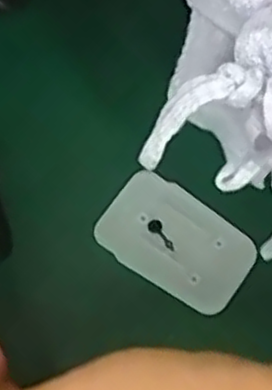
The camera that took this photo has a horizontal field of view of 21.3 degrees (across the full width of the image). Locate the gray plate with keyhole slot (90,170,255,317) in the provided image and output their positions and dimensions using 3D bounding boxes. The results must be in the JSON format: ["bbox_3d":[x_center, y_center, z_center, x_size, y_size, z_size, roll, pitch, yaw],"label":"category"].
[{"bbox_3d":[0.019,0.021,0.338,0.069,0.004,0.045,35,74,11],"label":"gray plate with keyhole slot"}]

